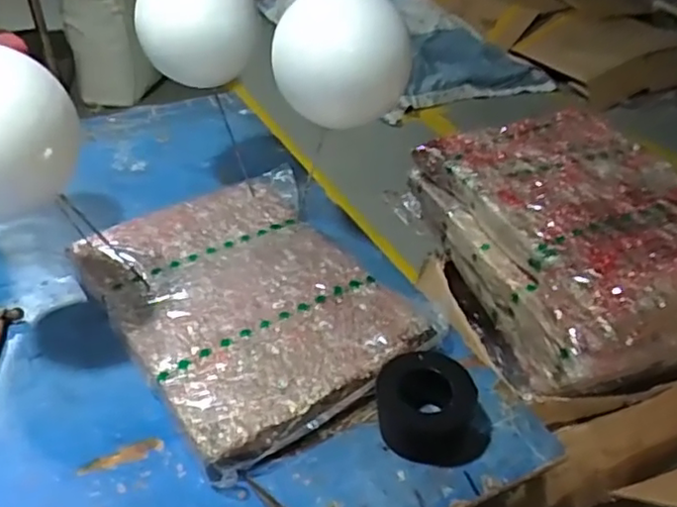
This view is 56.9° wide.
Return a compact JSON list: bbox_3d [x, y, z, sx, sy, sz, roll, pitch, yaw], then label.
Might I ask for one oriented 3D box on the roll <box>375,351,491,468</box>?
[{"bbox_3d":[0.113,0.181,0.744,0.125,0.080,0.106,18,41,22],"label":"roll"}]

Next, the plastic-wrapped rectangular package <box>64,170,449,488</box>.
[{"bbox_3d":[-0.122,0.050,0.930,0.393,0.053,0.505,-24,40,-29],"label":"plastic-wrapped rectangular package"}]

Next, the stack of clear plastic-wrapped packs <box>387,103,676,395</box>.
[{"bbox_3d":[0.392,-0.031,1.013,0.398,0.170,0.501,-13,39,-16],"label":"stack of clear plastic-wrapped packs"}]

